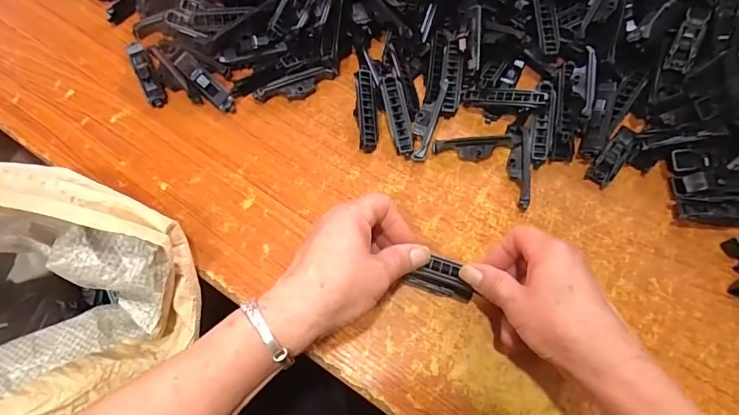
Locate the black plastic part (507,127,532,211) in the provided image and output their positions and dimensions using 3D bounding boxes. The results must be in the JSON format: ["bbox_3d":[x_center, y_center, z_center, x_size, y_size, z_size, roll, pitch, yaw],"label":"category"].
[{"bbox_3d":[0.135,-0.035,0.406,0.017,0.017,0.075,5,68,1],"label":"black plastic part"}]

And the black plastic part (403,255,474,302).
[{"bbox_3d":[0.059,0.057,0.360,0.051,0.031,0.022,19,71,6],"label":"black plastic part"}]

